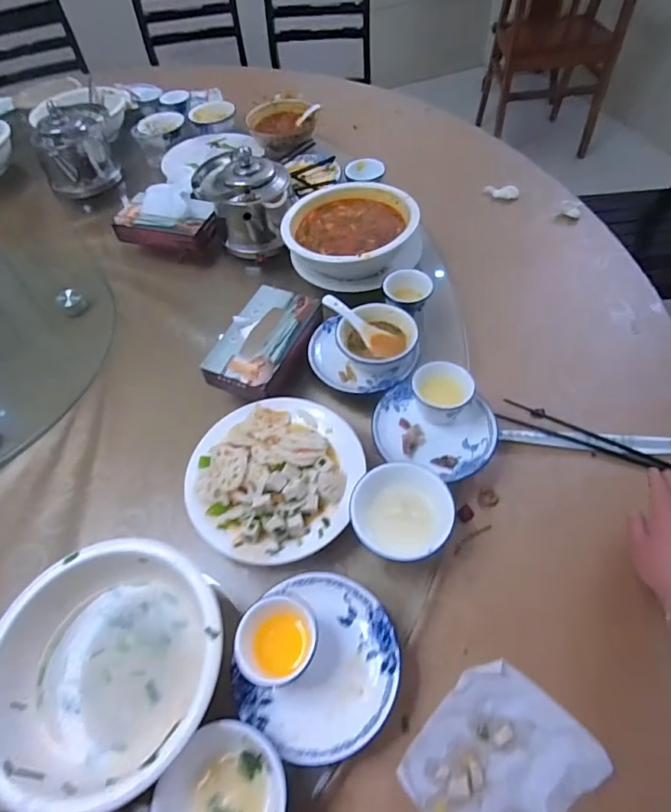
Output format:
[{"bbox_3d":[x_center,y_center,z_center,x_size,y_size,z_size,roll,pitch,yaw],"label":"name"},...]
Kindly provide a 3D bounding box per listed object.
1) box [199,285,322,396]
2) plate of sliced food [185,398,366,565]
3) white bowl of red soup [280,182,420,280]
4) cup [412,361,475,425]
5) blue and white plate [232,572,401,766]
[{"bbox_3d":[-0.103,-0.095,0.705,0.116,0.046,0.191,17,59,16],"label":"box"},{"bbox_3d":[-0.074,0.077,0.586,0.211,0.037,0.216,-2,56,3],"label":"plate of sliced food"},{"bbox_3d":[0.023,-0.292,0.800,0.205,0.069,0.193,30,64,22],"label":"white bowl of red soup"},{"bbox_3d":[0.136,-0.015,0.615,0.073,0.057,0.058,19,60,17],"label":"cup"},{"bbox_3d":[-0.012,0.252,0.474,0.147,0.016,0.157,-2,56,3],"label":"blue and white plate"}]

